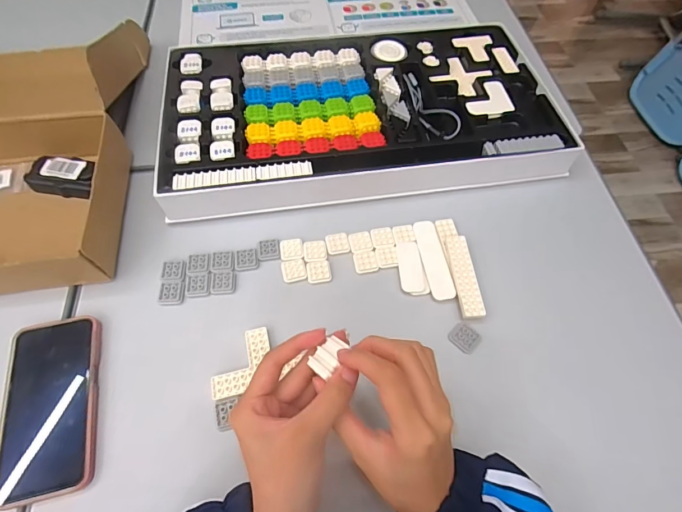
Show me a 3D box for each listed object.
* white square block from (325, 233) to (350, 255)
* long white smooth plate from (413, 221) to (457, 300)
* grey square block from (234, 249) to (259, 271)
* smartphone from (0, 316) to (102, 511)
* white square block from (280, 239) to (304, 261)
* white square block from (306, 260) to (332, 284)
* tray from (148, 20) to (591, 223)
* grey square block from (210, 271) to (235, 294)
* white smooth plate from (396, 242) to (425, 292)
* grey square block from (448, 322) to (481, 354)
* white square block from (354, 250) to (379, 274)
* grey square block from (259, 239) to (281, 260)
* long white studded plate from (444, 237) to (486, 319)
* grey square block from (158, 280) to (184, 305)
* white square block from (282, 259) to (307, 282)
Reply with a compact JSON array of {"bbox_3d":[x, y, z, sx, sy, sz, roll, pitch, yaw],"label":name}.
[{"bbox_3d":[-0.004,-0.016,0.473,0.027,0.004,0.030,-14,63,-9],"label":"white square block"},{"bbox_3d":[0.112,0.004,0.467,0.027,0.011,0.105,-7,62,-6],"label":"long white smooth plate"},{"bbox_3d":[-0.113,0.004,0.457,0.027,0.004,0.025,-6,62,-5],"label":"grey square block"},{"bbox_3d":[-0.288,0.145,0.378,0.083,0.016,0.168,-11,62,-8],"label":"smartphone"},{"bbox_3d":[-0.060,-0.010,0.467,0.028,0.004,0.030,-7,62,-6],"label":"white square block"},{"bbox_3d":[-0.026,0.018,0.454,0.028,0.004,0.027,-7,62,-6],"label":"white square block"},{"bbox_3d":[0.028,-0.207,0.548,0.529,0.046,0.309,-7,62,-6],"label":"tray"},{"bbox_3d":[-0.137,0.030,0.441,0.026,0.005,0.027,-5,62,-5],"label":"grey square block"},{"bbox_3d":[0.083,0.013,0.462,0.027,0.010,0.065,-3,62,-4],"label":"white smooth plate"},{"bbox_3d":[0.137,0.091,0.424,0.030,0.010,0.028,35,66,16],"label":"grey square block"},{"bbox_3d":[0.030,0.008,0.462,0.027,0.005,0.027,-10,62,-7],"label":"white square block"},{"bbox_3d":[-0.088,-0.009,0.466,0.025,0.004,0.028,-7,62,-6],"label":"grey square block"},{"bbox_3d":[0.146,0.022,0.449,0.025,0.004,0.104,-7,62,5],"label":"long white studded plate"},{"bbox_3d":[-0.195,0.042,0.440,0.026,0.004,0.029,0,61,-2],"label":"grey square block"},{"bbox_3d":[-0.056,0.017,0.455,0.028,0.004,0.027,-10,62,-7],"label":"white square block"}]

